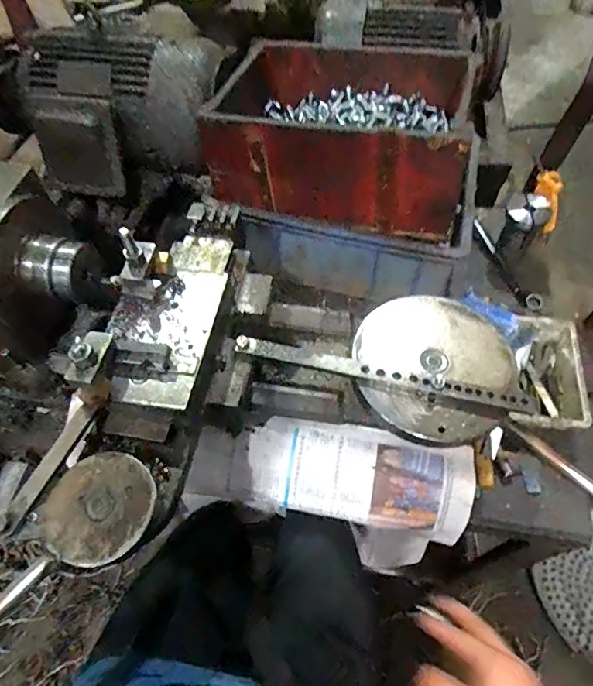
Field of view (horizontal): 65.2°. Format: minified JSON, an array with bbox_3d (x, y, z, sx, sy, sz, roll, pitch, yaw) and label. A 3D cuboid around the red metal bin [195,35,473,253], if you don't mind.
[{"bbox_3d":[0.072,-0.311,0.686,0.366,0.150,0.264,11,56,9],"label":"red metal bin"}]

